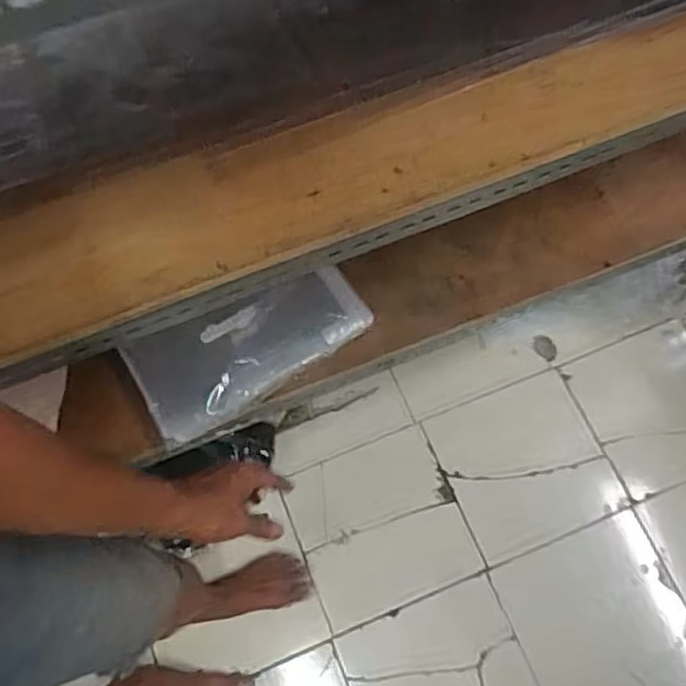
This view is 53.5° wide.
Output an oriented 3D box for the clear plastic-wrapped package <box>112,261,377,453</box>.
[{"bbox_3d":[-0.125,0.001,0.934,0.319,0.029,0.174,-29,70,-10],"label":"clear plastic-wrapped package"}]

